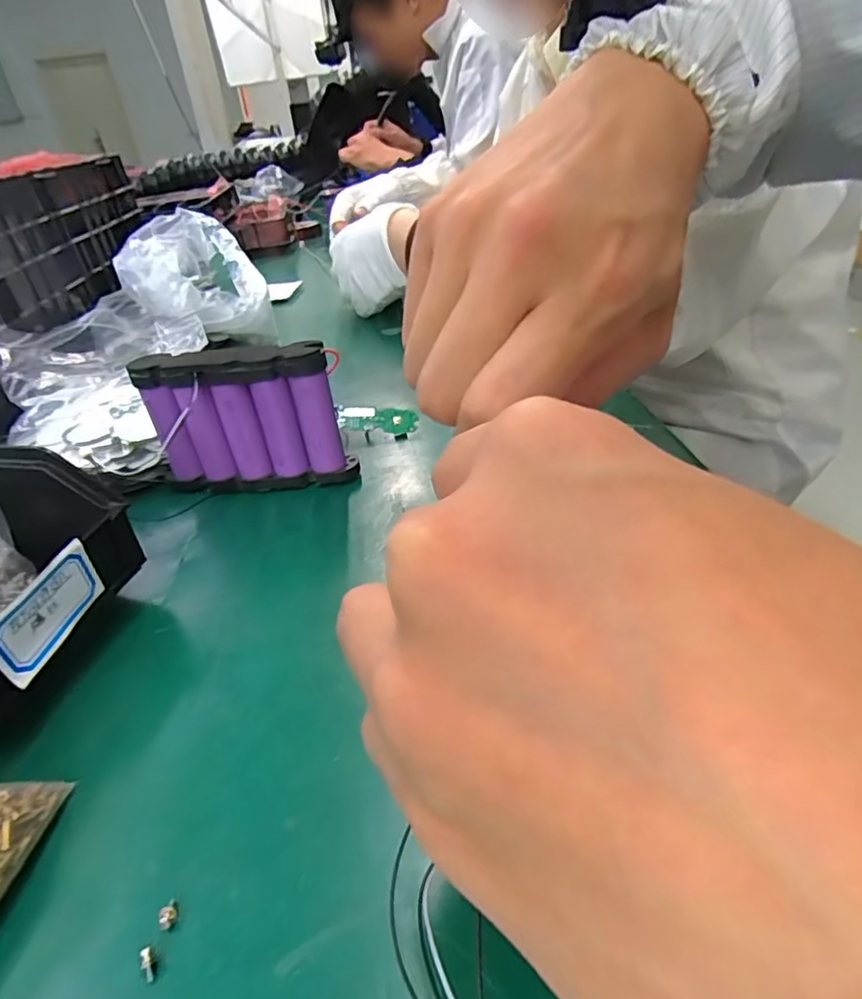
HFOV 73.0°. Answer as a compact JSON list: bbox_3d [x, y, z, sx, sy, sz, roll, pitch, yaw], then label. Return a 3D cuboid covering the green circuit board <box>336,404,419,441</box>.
[{"bbox_3d":[-0.037,-0.055,0.396,0.054,0.004,0.021,12,81,1],"label":"green circuit board"}]

